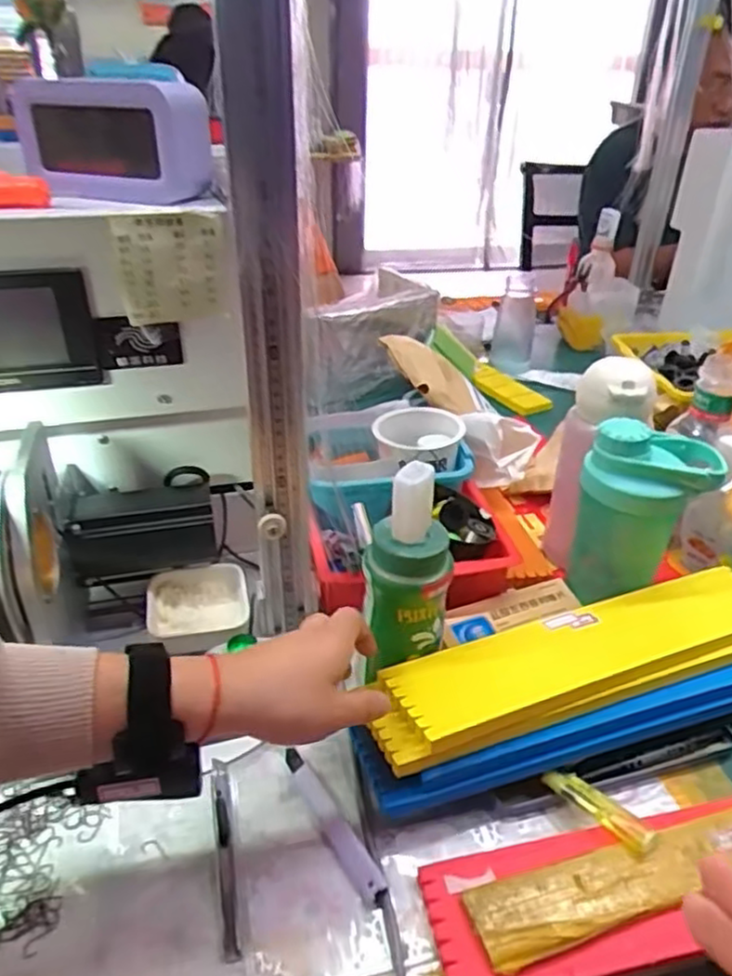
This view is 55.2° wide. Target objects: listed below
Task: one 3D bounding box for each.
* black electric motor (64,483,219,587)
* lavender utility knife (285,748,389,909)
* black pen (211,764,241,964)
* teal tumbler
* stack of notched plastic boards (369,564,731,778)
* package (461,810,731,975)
[{"bbox_3d":[-0.184,0.036,0.587,0.111,0.055,0.054,-7,33,-13],"label":"black electric motor"},{"bbox_3d":[-0.023,0.219,0.461,0.014,0.013,0.124,-18,37,-28],"label":"lavender utility knife"},{"bbox_3d":[-0.090,0.233,0.447,0.010,0.005,0.130,-7,33,-12],"label":"black pen"},{"bbox_3d":[0.235,0.021,0.608,0.106,0.167,0.079,14,35,20],"label":"teal tumbler"},{"bbox_3d":[0.170,0.120,0.527,0.354,0.022,0.090,-12,34,-21],"label":"stack of notched plastic boards"},{"bbox_3d":[0.216,0.229,0.437,0.318,0.017,0.045,-8,33,-15],"label":"package"}]

